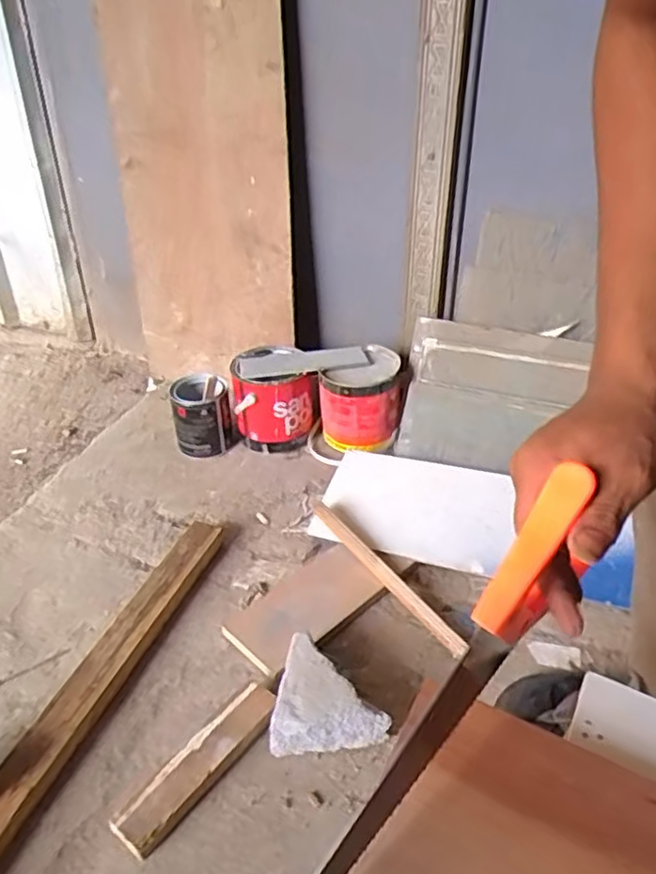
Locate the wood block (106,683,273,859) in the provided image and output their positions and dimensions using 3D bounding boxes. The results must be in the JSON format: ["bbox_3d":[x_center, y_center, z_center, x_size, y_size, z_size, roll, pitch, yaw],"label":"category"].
[{"bbox_3d":[-0.139,0.361,0.726,0.047,0.031,0.211,24,42,32],"label":"wood block"}]

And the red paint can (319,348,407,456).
[{"bbox_3d":[0.067,-0.077,1.238,0.141,0.124,0.156,14,37,20],"label":"red paint can"}]

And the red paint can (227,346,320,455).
[{"bbox_3d":[-0.103,-0.073,1.271,0.163,0.150,0.158,-1,34,0],"label":"red paint can"}]

